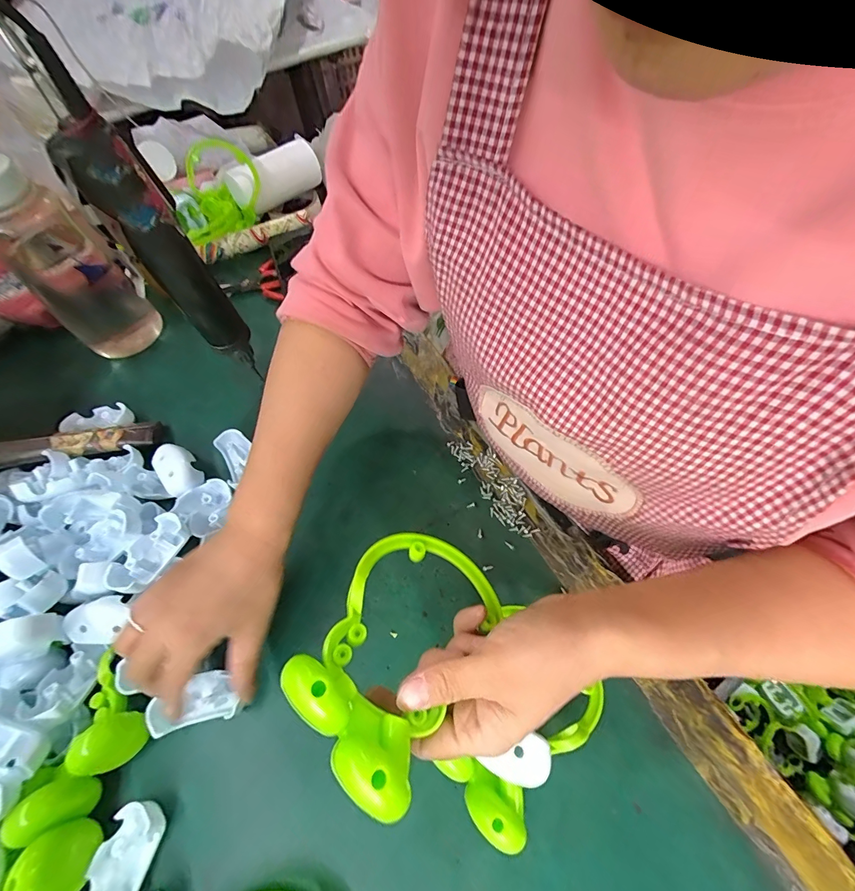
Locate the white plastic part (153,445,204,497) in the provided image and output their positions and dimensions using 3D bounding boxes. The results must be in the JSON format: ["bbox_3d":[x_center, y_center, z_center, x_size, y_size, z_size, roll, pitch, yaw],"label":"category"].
[{"bbox_3d":[-0.244,0.026,0.383,0.032,0.027,0.060,-39,65,-17],"label":"white plastic part"}]

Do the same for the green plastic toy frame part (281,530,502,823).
[{"bbox_3d":[-0.015,0.104,0.217,0.087,0.019,0.133,39,44,10],"label":"green plastic toy frame part"}]

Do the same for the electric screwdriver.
[{"bbox_3d":[-0.215,-0.157,0.320,0.043,0.224,0.051,-40,65,-16],"label":"electric screwdriver"}]

